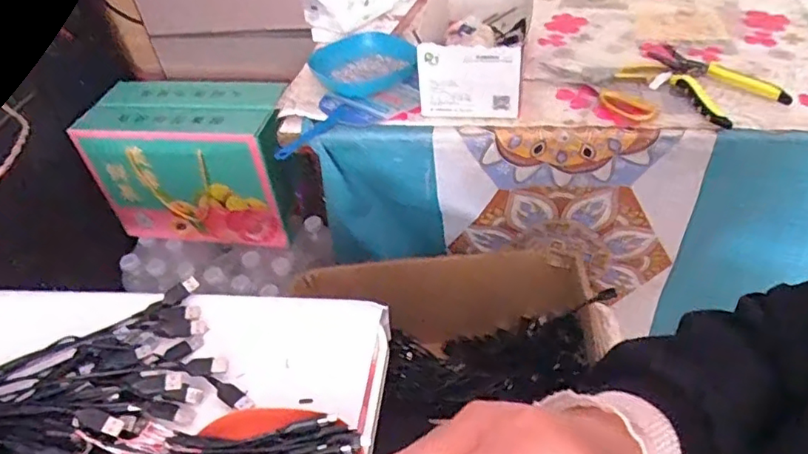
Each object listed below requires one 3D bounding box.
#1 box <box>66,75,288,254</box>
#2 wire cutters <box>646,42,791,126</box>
[{"bbox_3d":[-0.354,-0.115,1.021,0.332,0.236,0.159,3,45,10],"label":"box"},{"bbox_3d":[0.365,-0.183,0.700,0.100,0.015,0.168,-26,47,-19],"label":"wire cutters"}]

